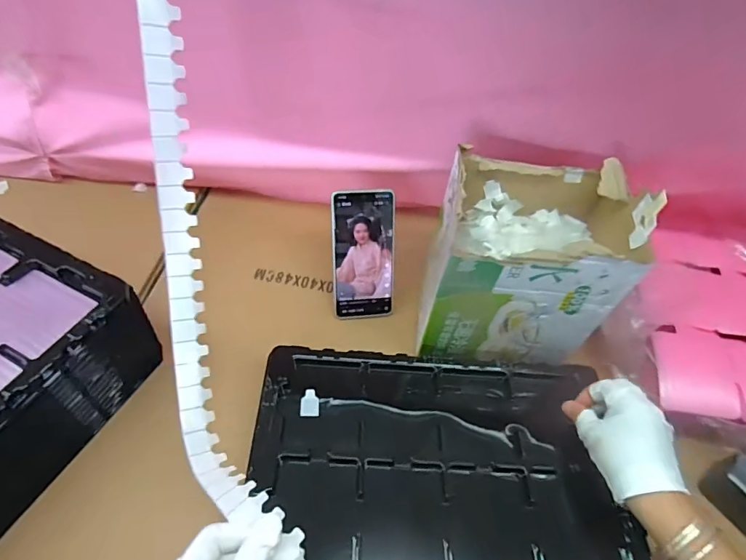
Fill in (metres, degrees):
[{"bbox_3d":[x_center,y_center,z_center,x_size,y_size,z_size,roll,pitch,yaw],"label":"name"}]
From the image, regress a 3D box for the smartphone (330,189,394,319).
[{"bbox_3d":[-0.011,-0.029,0.581,0.079,0.165,0.006,-4,21,-10],"label":"smartphone"}]

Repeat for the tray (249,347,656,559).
[{"bbox_3d":[0.072,0.224,0.427,0.367,0.064,0.331,2,57,0],"label":"tray"}]

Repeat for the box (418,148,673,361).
[{"bbox_3d":[0.162,-0.024,0.519,0.190,0.190,0.156,7,51,-2],"label":"box"}]

